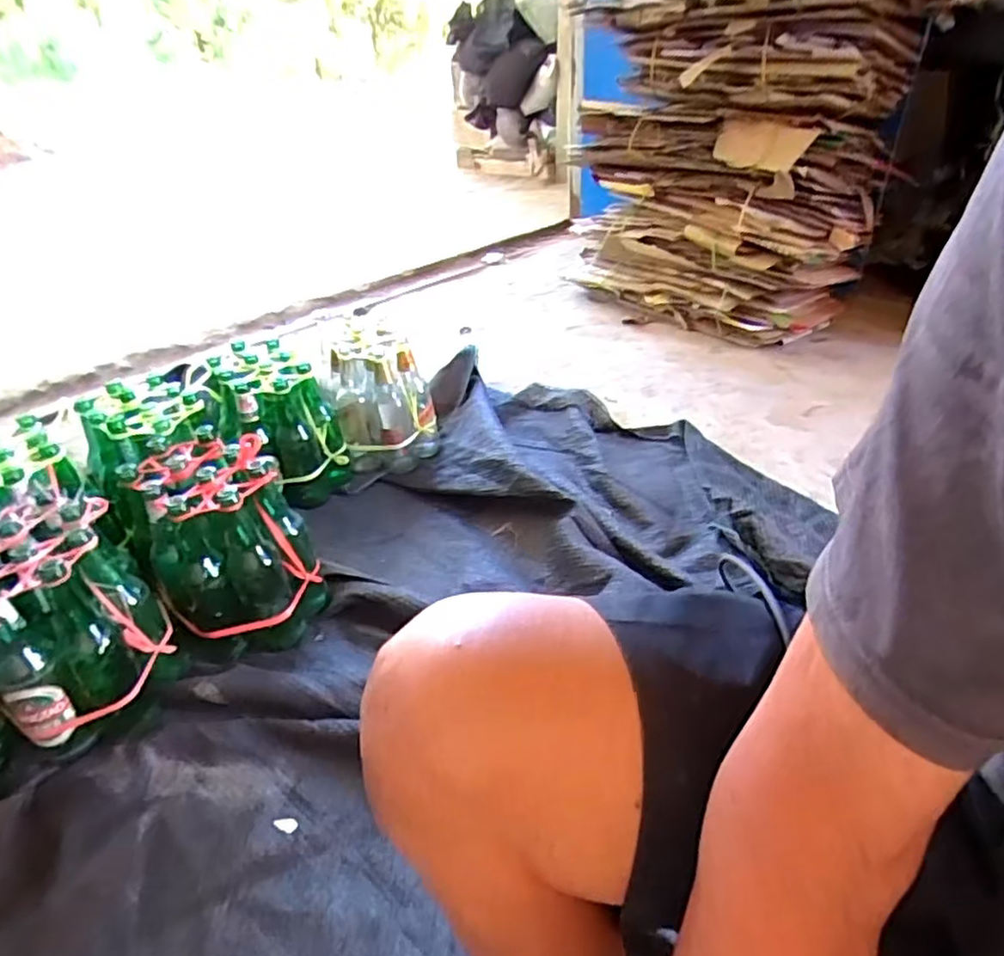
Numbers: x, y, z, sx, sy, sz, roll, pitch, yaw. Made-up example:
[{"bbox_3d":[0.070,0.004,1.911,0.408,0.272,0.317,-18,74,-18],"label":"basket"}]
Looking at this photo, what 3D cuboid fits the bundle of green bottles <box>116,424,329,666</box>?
[{"bbox_3d":[-0.410,0.102,0.988,0.209,0.262,0.239,-22,40,-25],"label":"bundle of green bottles"}]

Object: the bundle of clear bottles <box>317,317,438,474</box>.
[{"bbox_3d":[-0.259,-0.179,1.395,0.210,0.286,0.200,-12,34,-16],"label":"bundle of clear bottles"}]

